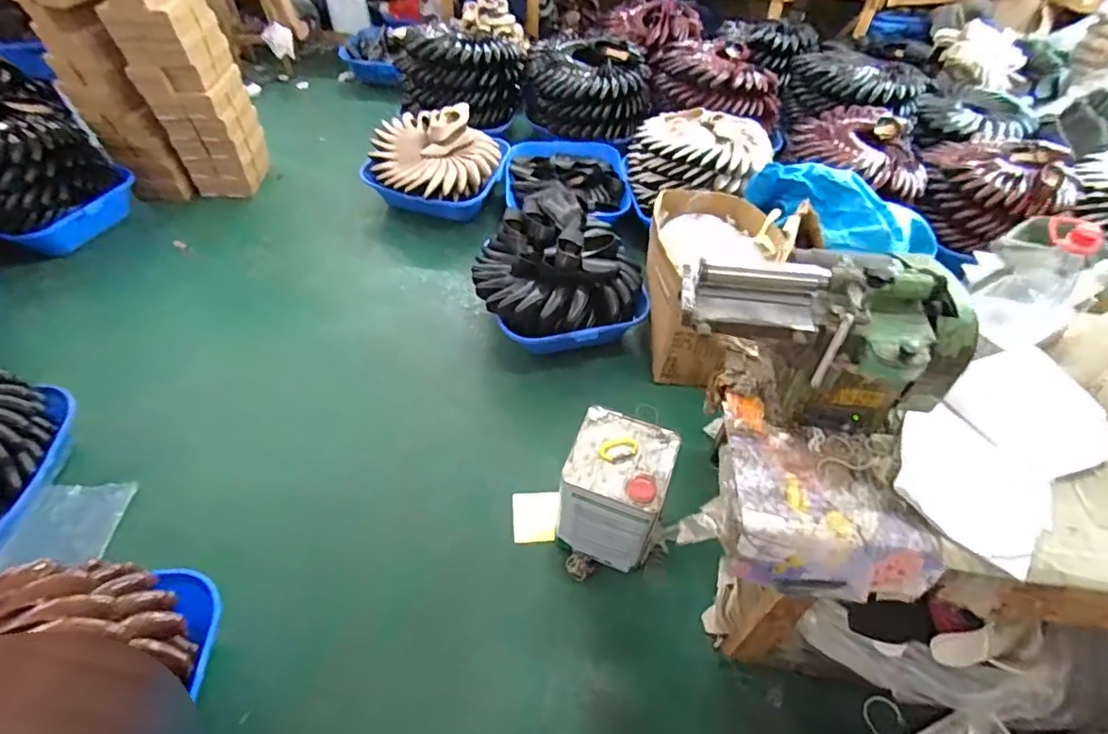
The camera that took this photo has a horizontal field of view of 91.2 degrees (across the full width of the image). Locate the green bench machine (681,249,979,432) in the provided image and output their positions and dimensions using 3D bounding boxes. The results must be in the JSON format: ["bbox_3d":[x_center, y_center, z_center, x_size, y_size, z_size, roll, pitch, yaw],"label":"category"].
[{"bbox_3d":[0.394,-0.054,0.847,0.398,0.248,0.211,15,50,9],"label":"green bench machine"}]

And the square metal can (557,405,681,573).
[{"bbox_3d":[0.153,0.317,1.373,0.249,0.315,0.258,18,51,11],"label":"square metal can"}]

